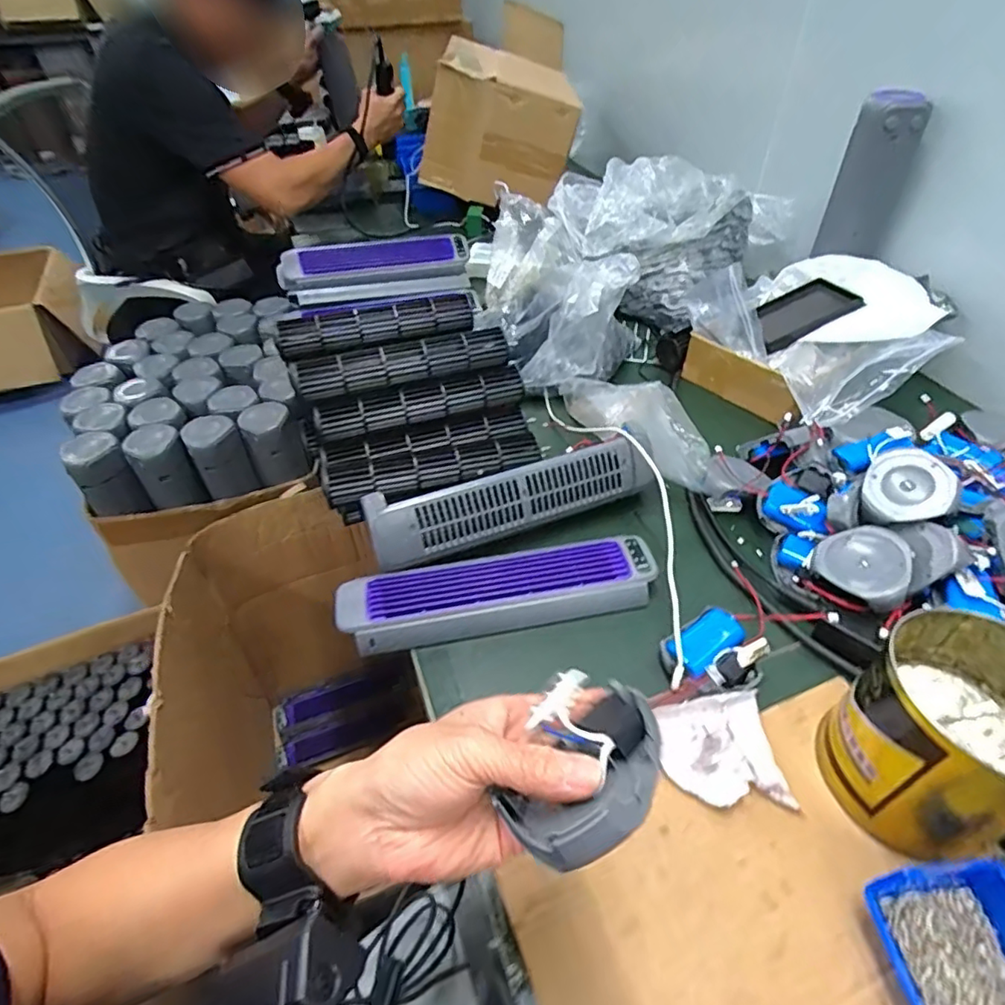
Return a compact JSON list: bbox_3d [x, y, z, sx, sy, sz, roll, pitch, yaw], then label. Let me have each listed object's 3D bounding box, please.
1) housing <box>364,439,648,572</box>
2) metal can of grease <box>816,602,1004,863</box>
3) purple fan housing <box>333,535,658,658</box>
[{"bbox_3d":[0.012,-0.009,0.598,0.295,0.061,0.059,-17,47,-16],"label":"housing"},{"bbox_3d":[0.306,0.156,0.390,0.126,0.108,0.126,0,44,0],"label":"metal can of grease"},{"bbox_3d":[-0.003,0.086,0.550,0.292,0.036,0.073,-9,45,-8],"label":"purple fan housing"}]

